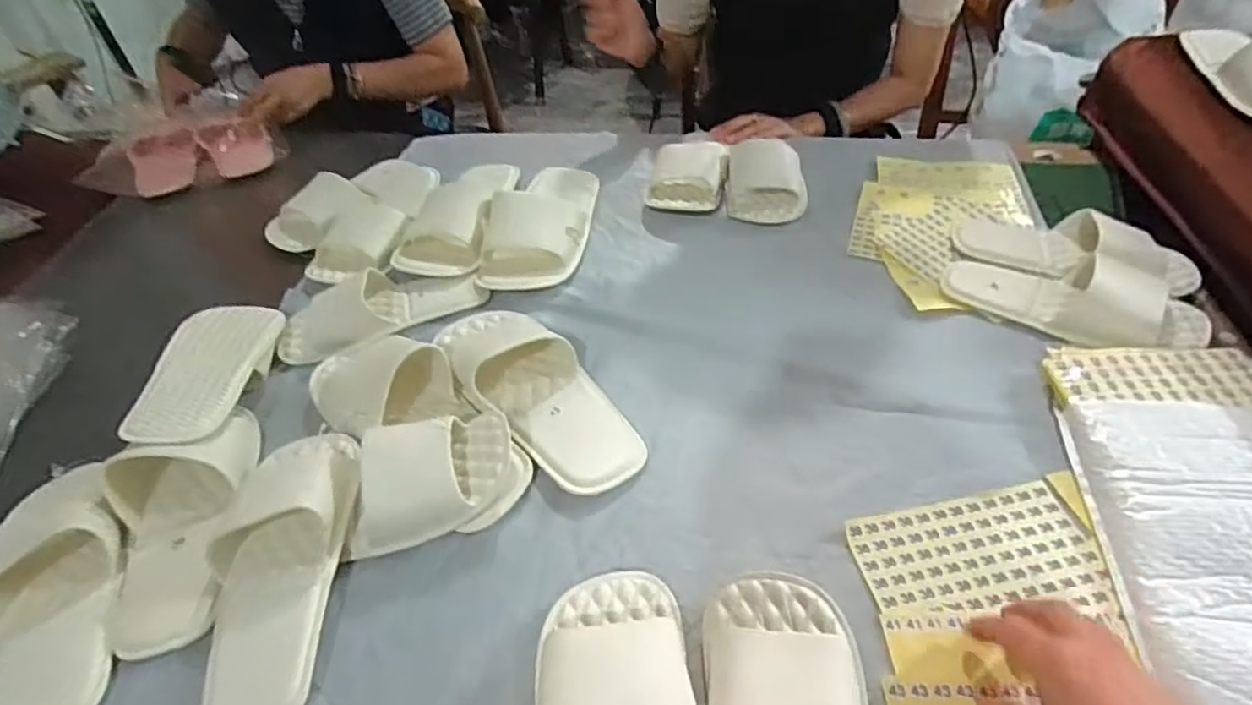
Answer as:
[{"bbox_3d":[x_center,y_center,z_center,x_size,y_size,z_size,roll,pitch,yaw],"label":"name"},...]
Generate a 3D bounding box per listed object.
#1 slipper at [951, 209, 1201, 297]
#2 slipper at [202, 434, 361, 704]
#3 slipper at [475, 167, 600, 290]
[{"bbox_3d":[0.484,-0.123,0.706,0.229,0.045,0.106,24,52,27],"label":"slipper"},{"bbox_3d":[-0.270,0.159,0.502,0.095,0.058,0.233,-4,44,2],"label":"slipper"},{"bbox_3d":[-0.102,-0.181,0.819,0.111,0.060,0.242,4,45,10],"label":"slipper"}]

